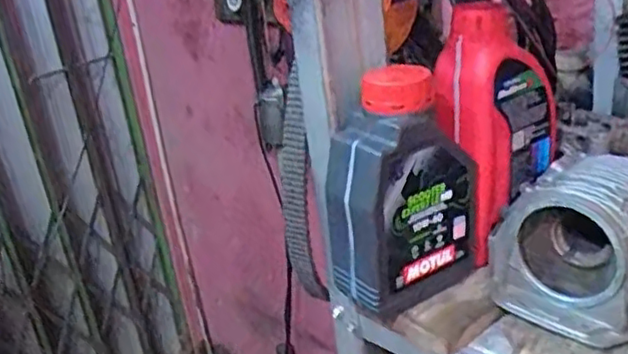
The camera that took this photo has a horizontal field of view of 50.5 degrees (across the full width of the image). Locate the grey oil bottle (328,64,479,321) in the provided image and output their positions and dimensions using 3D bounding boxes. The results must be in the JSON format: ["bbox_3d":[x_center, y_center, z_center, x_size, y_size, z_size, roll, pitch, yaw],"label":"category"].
[{"bbox_3d":[0.070,0.008,0.541,0.119,0.184,0.062,-19,25,-25],"label":"grey oil bottle"}]

